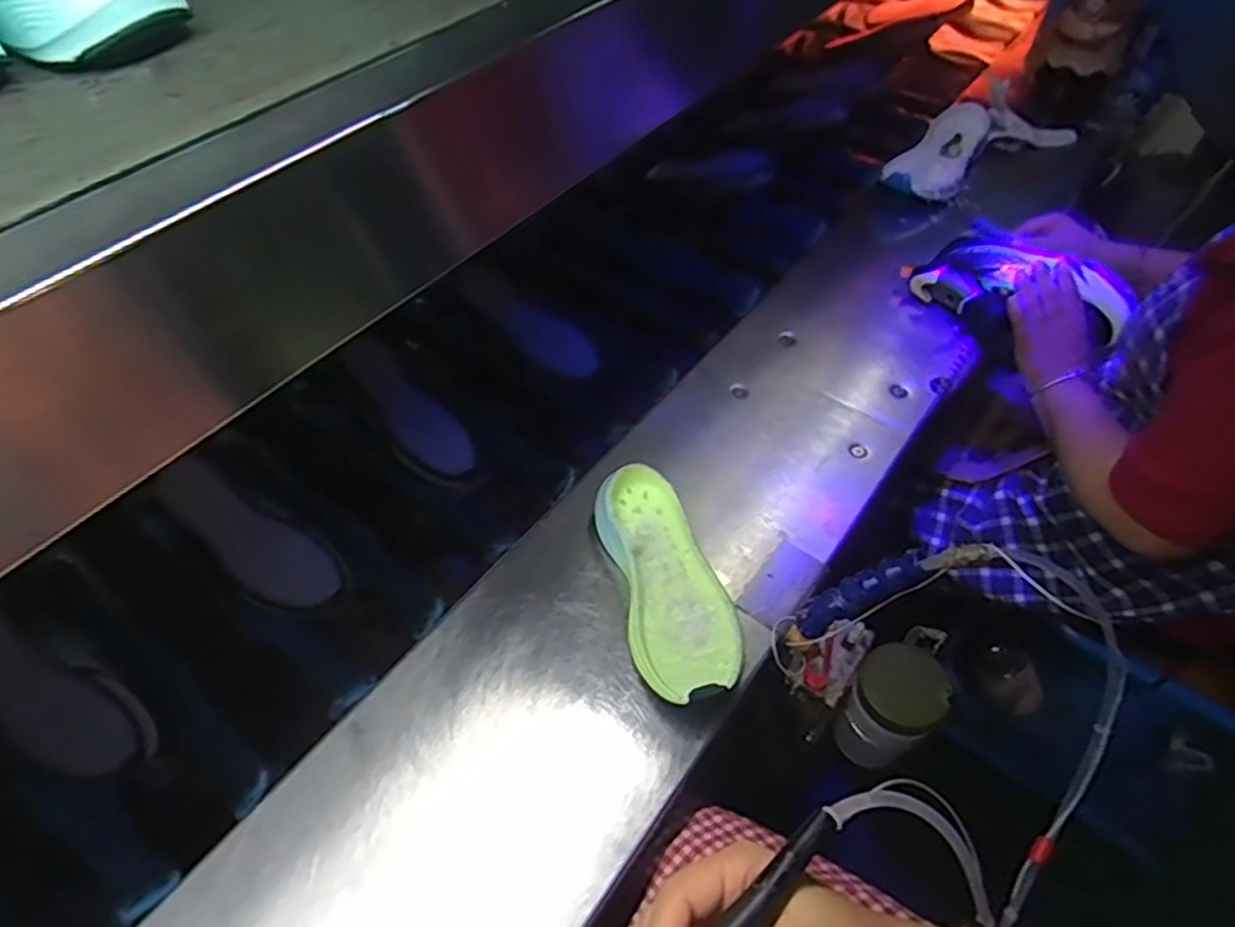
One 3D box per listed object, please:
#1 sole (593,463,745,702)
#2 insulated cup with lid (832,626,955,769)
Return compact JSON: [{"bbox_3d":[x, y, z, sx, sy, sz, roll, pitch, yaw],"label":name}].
[{"bbox_3d":[0.043,0.101,0.630,0.089,0.046,0.217,-8,53,-14],"label":"sole"},{"bbox_3d":[0.250,0.209,0.675,0.070,0.129,0.109,34,55,18],"label":"insulated cup with lid"}]

